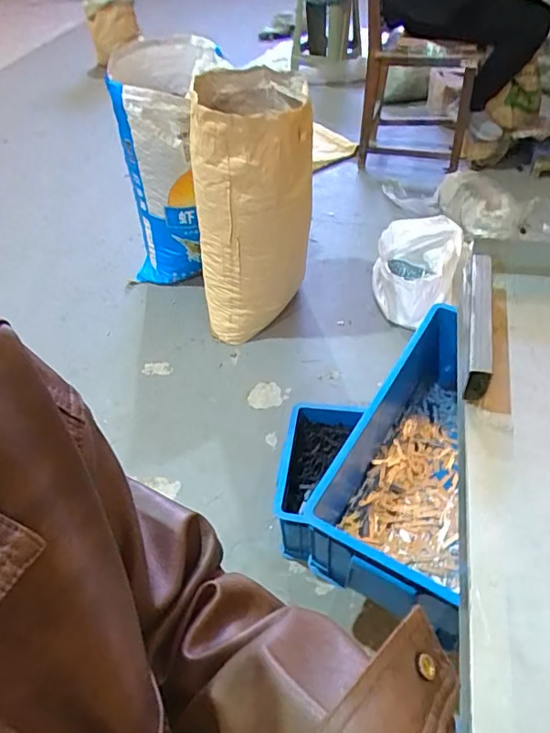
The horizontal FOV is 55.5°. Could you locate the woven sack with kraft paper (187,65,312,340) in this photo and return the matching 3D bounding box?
[{"bbox_3d":[-0.056,-0.485,1.584,0.331,0.656,0.407,0,48,5],"label":"woven sack with kraft paper"}]

